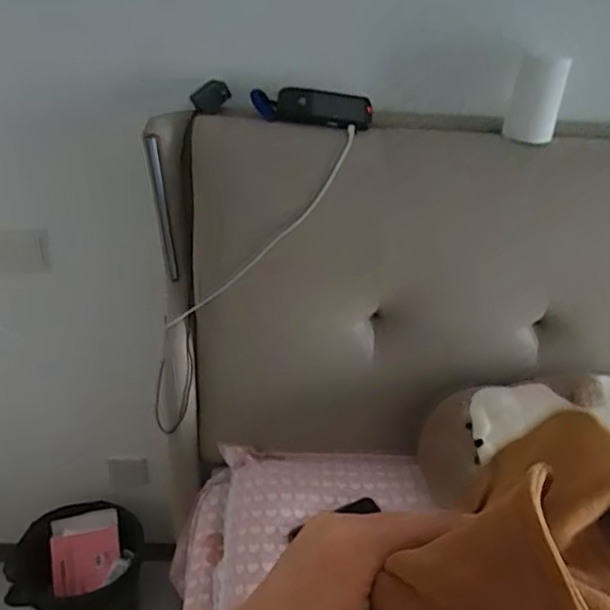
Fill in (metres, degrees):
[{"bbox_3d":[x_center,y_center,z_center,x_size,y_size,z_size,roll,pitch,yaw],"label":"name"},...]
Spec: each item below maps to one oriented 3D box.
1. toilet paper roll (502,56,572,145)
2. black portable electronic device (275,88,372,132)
[{"bbox_3d":[0.377,-0.332,0.977,0.074,0.128,0.057,24,35,32],"label":"toilet paper roll"},{"bbox_3d":[0.031,-0.324,0.983,0.157,0.047,0.058,8,30,8],"label":"black portable electronic device"}]

